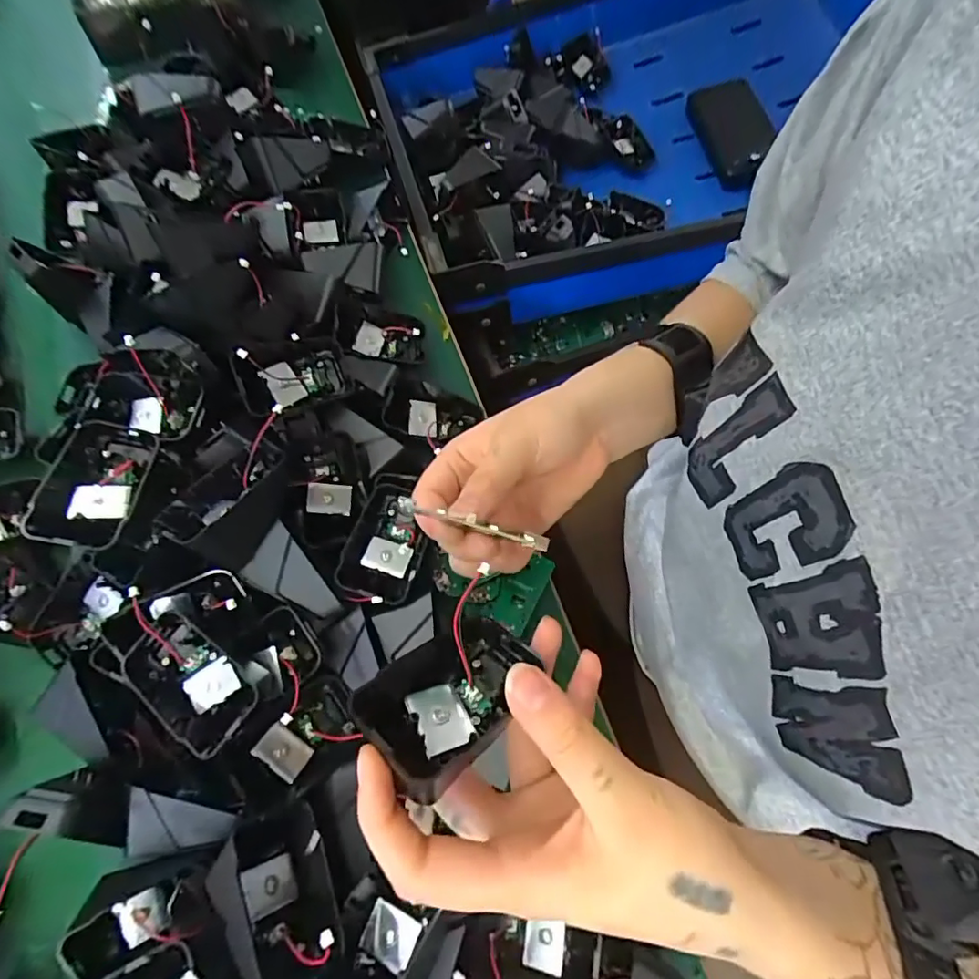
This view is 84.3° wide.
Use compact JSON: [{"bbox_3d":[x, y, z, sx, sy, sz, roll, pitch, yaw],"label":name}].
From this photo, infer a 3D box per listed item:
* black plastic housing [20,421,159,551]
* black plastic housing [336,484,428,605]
[{"bbox_3d":[-0.214,-0.001,0.290,0.041,0.018,0.068,20,60,-21],"label":"black plastic housing"},{"bbox_3d":[-0.061,0.033,0.331,0.043,0.021,0.069,13,70,4],"label":"black plastic housing"}]

